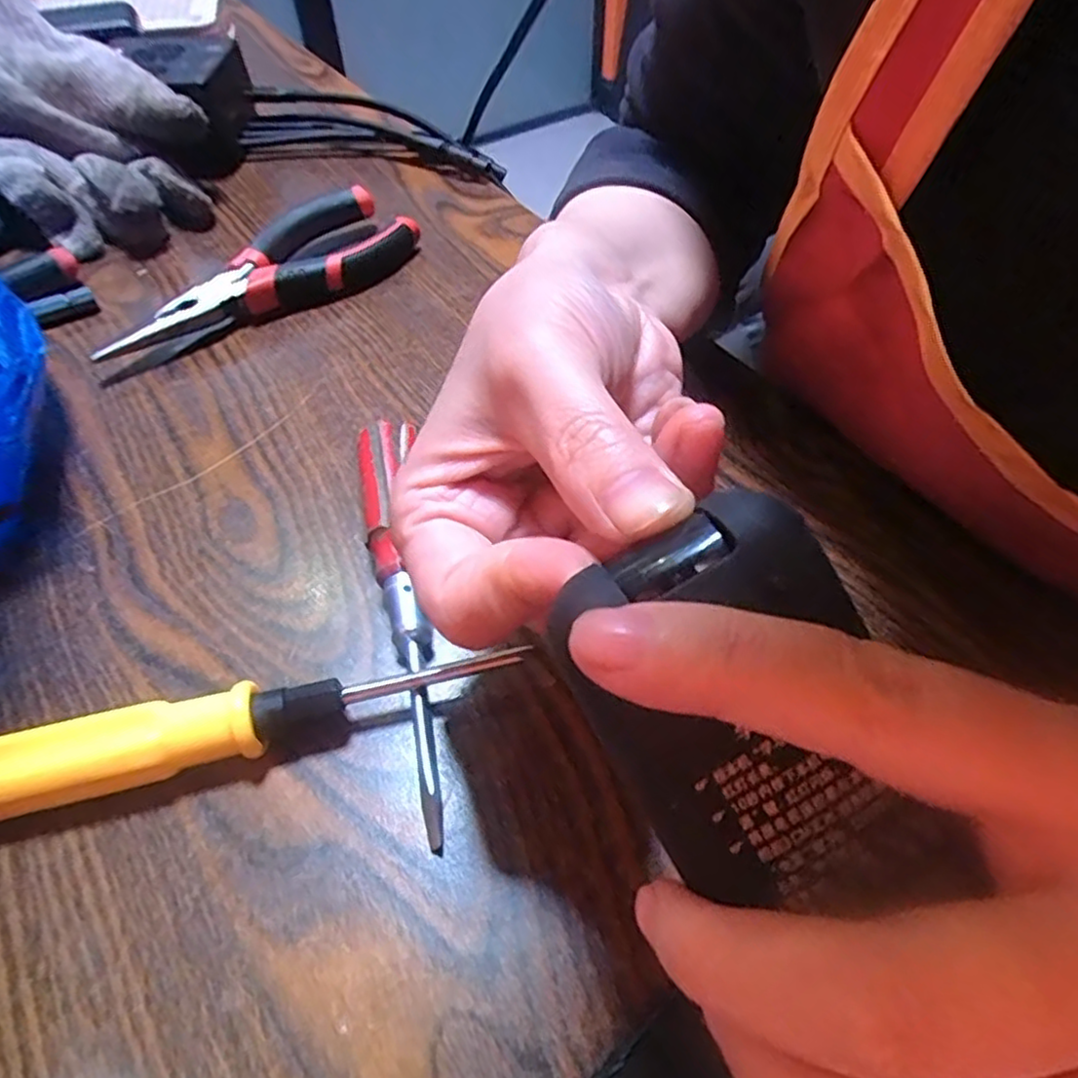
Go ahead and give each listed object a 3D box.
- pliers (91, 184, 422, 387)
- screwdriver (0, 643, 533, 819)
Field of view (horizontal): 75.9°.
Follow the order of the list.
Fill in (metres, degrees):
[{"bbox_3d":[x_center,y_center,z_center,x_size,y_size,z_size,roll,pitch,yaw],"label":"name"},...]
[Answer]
[{"bbox_3d":[-0.126,-0.119,0.325,0.049,0.025,0.155,28,57,21],"label":"pliers"},{"bbox_3d":[-0.079,0.052,0.191,0.150,0.019,0.021,-12,52,-8],"label":"screwdriver"}]

